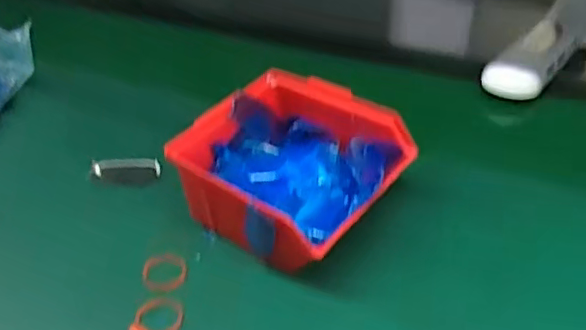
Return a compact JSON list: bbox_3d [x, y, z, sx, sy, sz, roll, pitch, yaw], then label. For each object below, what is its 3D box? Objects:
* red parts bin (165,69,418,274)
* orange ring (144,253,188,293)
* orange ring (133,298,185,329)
[{"bbox_3d":[0.005,0.008,0.439,0.132,0.079,0.134,27,50,33],"label":"red parts bin"},{"bbox_3d":[-0.086,0.073,0.410,0.030,0.004,0.033,-4,40,3],"label":"orange ring"},{"bbox_3d":[-0.083,0.094,0.381,0.030,0.007,0.027,21,47,28],"label":"orange ring"}]

